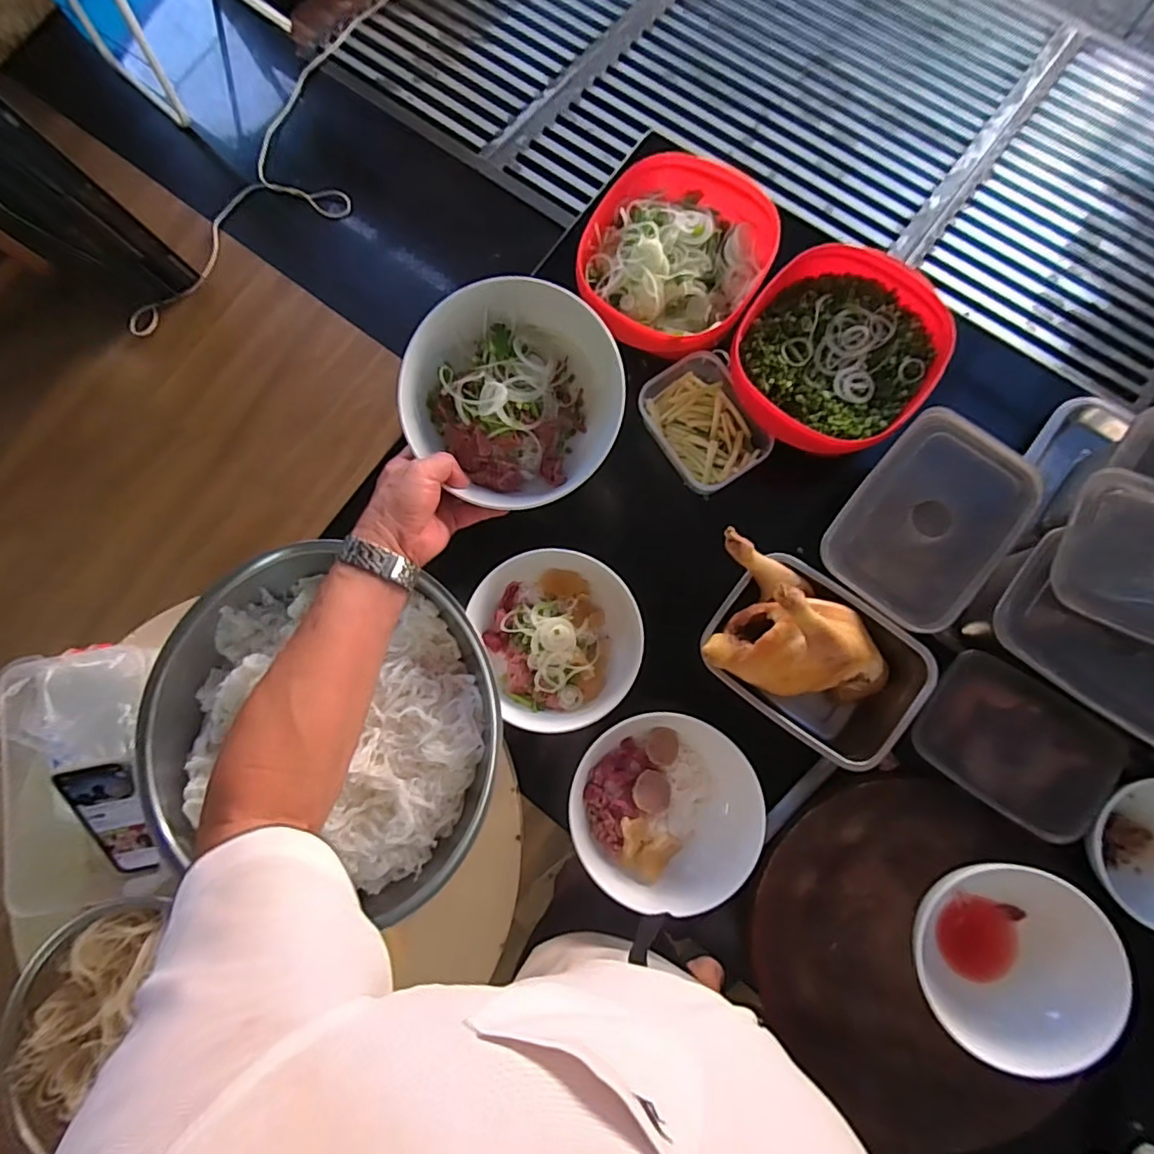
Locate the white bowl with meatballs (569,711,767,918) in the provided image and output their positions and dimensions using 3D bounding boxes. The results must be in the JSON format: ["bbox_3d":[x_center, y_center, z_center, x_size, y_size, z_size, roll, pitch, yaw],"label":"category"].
[{"bbox_3d":[0.093,0.250,0.598,0.190,0.059,0.187,-1,82,4],"label":"white bowl with meatballs"}]

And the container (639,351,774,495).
[{"bbox_3d":[0.148,-0.182,0.672,0.111,0.046,0.155,-35,81,-1],"label":"container"}]

